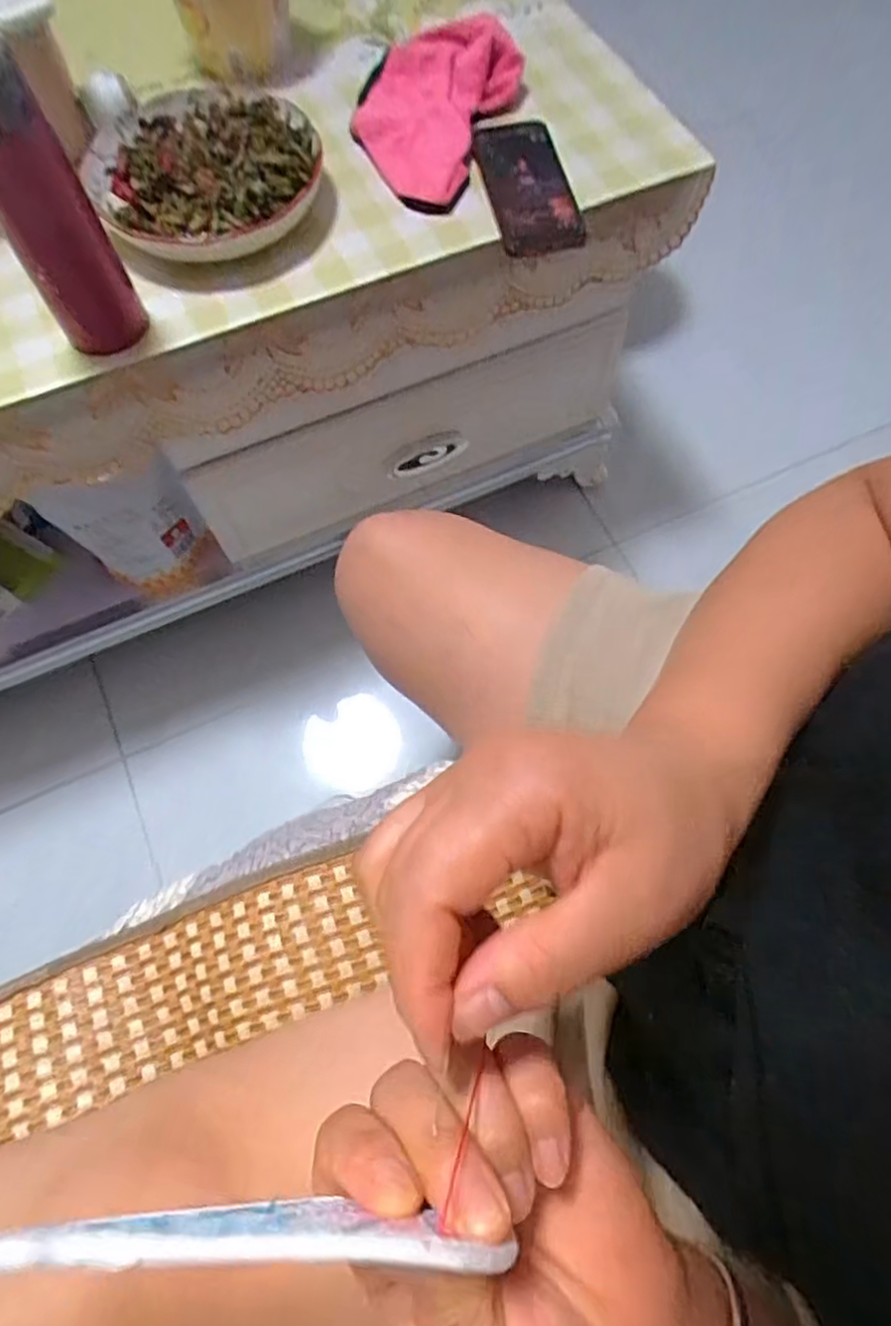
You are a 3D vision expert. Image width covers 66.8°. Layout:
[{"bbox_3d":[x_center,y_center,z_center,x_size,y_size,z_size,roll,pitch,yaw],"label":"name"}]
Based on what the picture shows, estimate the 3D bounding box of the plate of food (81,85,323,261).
[{"bbox_3d":[-0.219,-0.443,0.616,0.203,0.044,0.192,0,69,0],"label":"plate of food"}]

